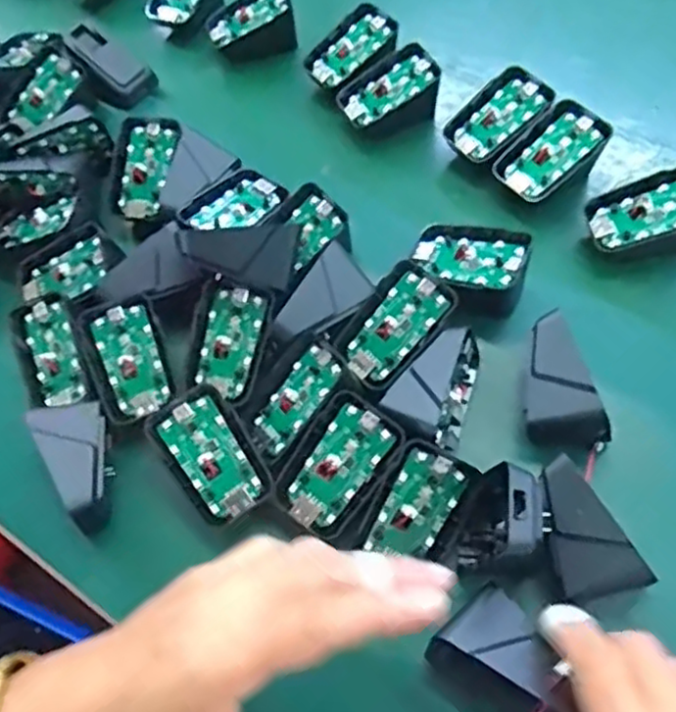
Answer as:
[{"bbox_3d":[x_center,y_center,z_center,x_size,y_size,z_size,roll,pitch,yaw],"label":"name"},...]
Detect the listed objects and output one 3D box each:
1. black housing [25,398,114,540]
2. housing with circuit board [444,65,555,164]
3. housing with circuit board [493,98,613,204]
[{"bbox_3d":[-0.139,0.058,0.363,0.033,0.026,0.068,-20,75,-7],"label":"black housing"},{"bbox_3d":[0.109,-0.158,0.471,0.068,0.045,0.043,-32,64,-13],"label":"housing with circuit board"},{"bbox_3d":[0.138,-0.129,0.451,0.066,0.043,0.043,-32,64,-13],"label":"housing with circuit board"}]

